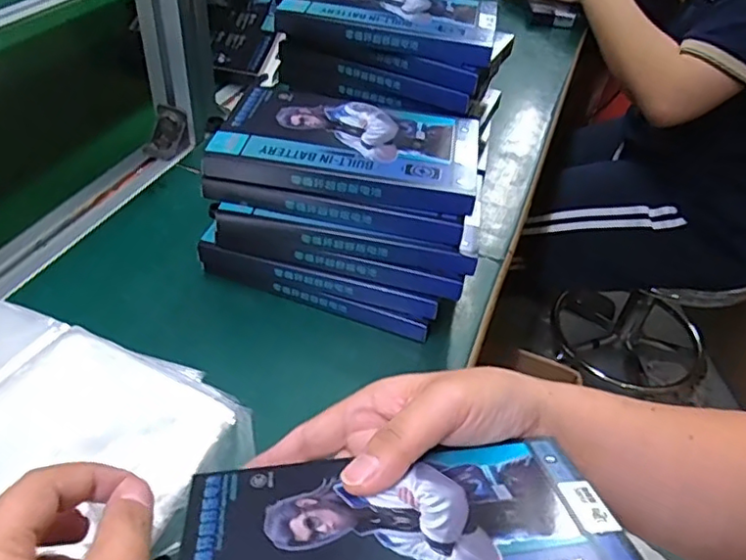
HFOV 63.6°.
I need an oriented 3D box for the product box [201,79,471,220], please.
[{"bbox_3d":[-0.013,-0.089,0.394,0.161,0.021,0.098,11,42,6],"label":"product box"}]

